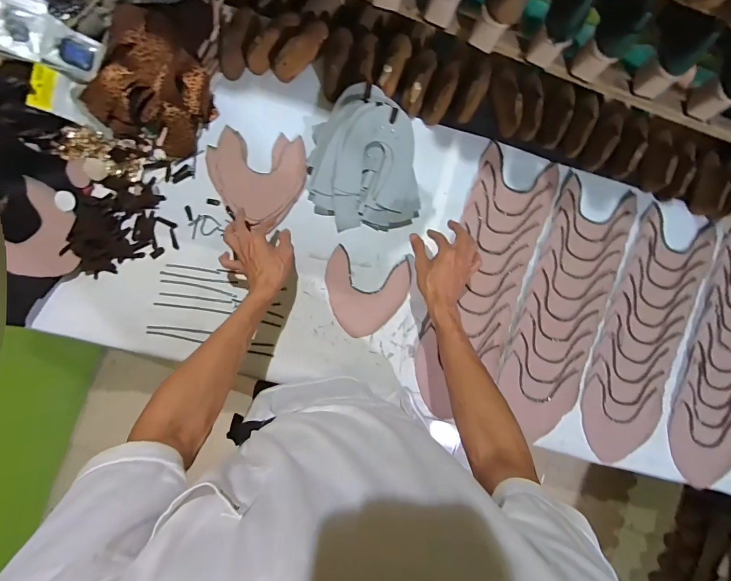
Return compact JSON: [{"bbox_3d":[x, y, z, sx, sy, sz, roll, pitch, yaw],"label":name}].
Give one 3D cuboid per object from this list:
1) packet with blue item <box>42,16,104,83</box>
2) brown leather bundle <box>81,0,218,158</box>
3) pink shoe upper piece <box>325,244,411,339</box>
[{"bbox_3d":[-0.516,-0.417,0.629,0.078,0.010,0.076,22,99,-24],"label":"packet with blue item"},{"bbox_3d":[-0.362,-0.404,0.649,0.176,0.079,0.284,21,89,-3],"label":"brown leather bundle"},{"bbox_3d":[-0.003,0.008,0.711,0.163,0.004,0.160,15,89,-3],"label":"pink shoe upper piece"}]

